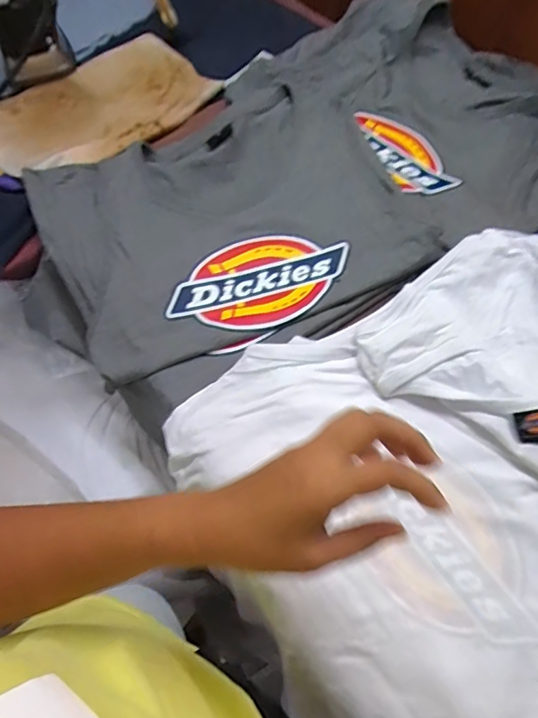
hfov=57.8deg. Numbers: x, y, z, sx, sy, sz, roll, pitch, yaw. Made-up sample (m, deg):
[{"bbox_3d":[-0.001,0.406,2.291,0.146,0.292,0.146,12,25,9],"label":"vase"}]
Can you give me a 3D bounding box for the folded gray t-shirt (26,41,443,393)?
[{"bbox_3d":[-0.074,-0.240,0.699,0.489,0.037,0.488,-20,63,-9],"label":"folded gray t-shirt"}]

